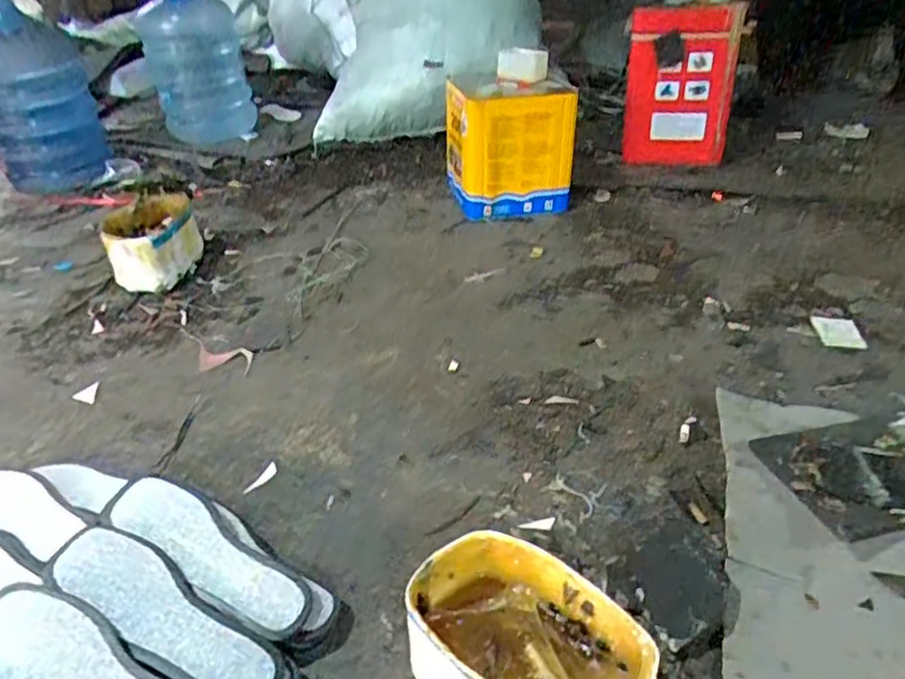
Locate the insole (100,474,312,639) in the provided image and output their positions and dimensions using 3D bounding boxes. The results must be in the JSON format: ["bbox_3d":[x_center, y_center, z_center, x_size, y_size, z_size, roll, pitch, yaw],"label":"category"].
[{"bbox_3d":[-0.238,0.205,0.658,0.235,0.014,0.068,28,52,20],"label":"insole"}]

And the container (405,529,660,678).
[{"bbox_3d":[0.061,0.267,0.557,0.197,0.123,0.123,27,44,36],"label":"container"}]

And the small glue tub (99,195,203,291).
[{"bbox_3d":[-0.566,-0.187,1.291,0.170,0.127,0.176,-17,37,-21],"label":"small glue tub"}]

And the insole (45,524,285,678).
[{"bbox_3d":[-0.254,0.240,0.598,0.241,0.020,0.075,28,42,18],"label":"insole"}]

